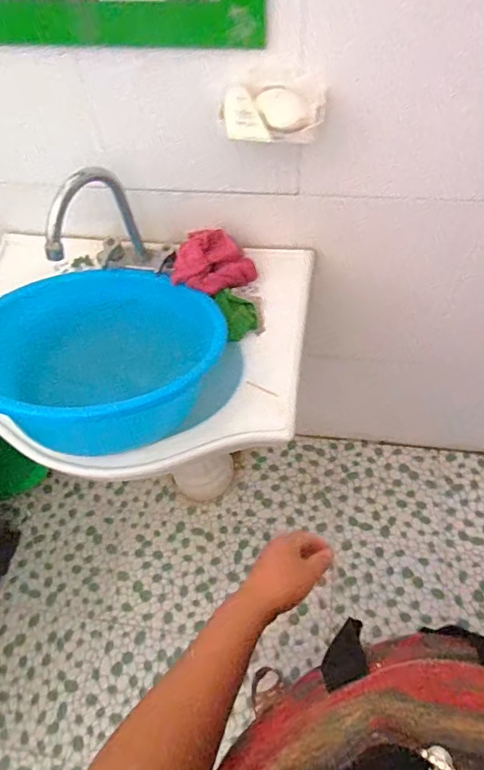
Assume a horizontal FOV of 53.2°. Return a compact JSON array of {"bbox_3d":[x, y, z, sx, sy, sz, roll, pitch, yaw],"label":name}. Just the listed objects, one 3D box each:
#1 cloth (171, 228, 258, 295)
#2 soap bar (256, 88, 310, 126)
[{"bbox_3d":[-0.050,-0.216,0.818,0.140,0.059,0.116,-4,58,2],"label":"cloth"},{"bbox_3d":[0.051,-0.351,0.610,0.057,0.017,0.068,-10,58,-2],"label":"soap bar"}]

